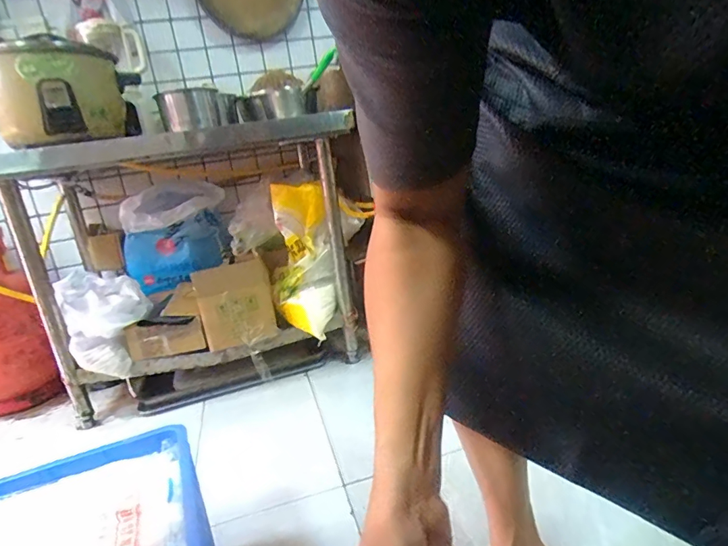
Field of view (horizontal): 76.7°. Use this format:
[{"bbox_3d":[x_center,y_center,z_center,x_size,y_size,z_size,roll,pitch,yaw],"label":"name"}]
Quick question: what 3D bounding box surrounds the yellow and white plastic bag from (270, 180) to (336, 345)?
[{"bbox_3d":[-0.210,-0.039,1.498,0.217,0.485,0.171,-5,4,6],"label":"yellow and white plastic bag"}]

